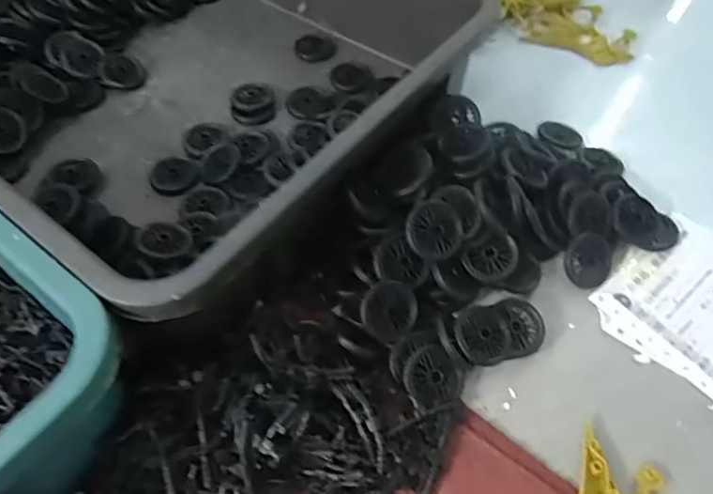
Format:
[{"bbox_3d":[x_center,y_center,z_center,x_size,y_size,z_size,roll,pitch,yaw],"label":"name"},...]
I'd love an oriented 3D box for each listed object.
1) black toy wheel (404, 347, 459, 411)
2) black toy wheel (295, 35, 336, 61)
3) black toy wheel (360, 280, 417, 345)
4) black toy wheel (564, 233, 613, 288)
[{"bbox_3d":[0.046,0.078,0.321,0.033,0.008,0.033,0,55,-1],"label":"black toy wheel"},{"bbox_3d":[-0.040,-0.197,0.527,0.037,0.012,0.037,0,55,-1],"label":"black toy wheel"},{"bbox_3d":[0.021,0.039,0.332,0.035,0.004,0.035,1,87,-19],"label":"black toy wheel"},{"bbox_3d":[0.164,0.009,0.375,0.038,0.006,0.036,1,87,-12],"label":"black toy wheel"}]

